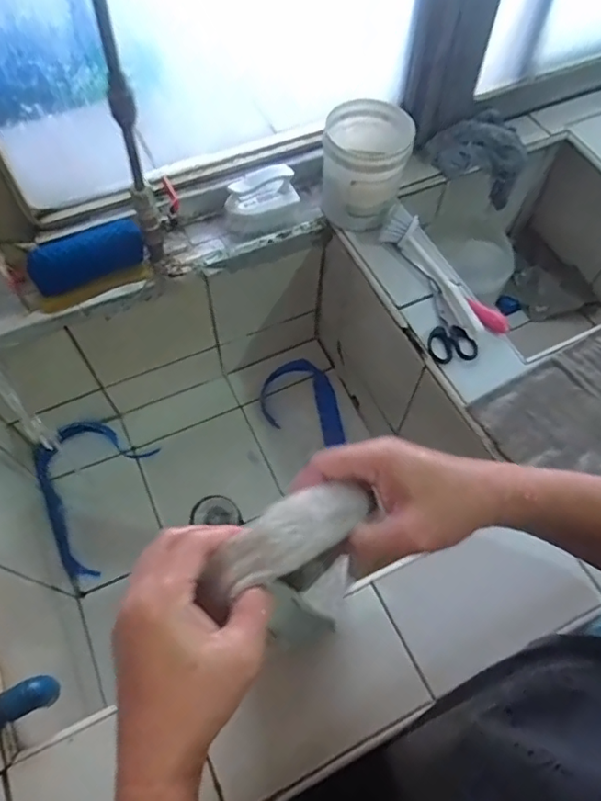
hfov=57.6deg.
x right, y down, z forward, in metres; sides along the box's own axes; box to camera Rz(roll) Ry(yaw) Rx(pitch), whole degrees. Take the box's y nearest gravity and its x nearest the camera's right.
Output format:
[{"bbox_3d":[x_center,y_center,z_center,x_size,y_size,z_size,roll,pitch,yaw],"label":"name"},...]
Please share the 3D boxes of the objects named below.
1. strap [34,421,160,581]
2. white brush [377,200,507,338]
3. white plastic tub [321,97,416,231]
[{"bbox_3d":[-0.368,0.150,0.899,0.177,0.060,0.251,13,61,6],"label":"strap"},{"bbox_3d":[0.186,-0.175,0.732,0.048,0.047,0.230,-31,66,-17],"label":"white brush"},{"bbox_3d":[0.088,-0.316,0.750,0.112,0.127,0.113,1,61,-1],"label":"white plastic tub"}]

